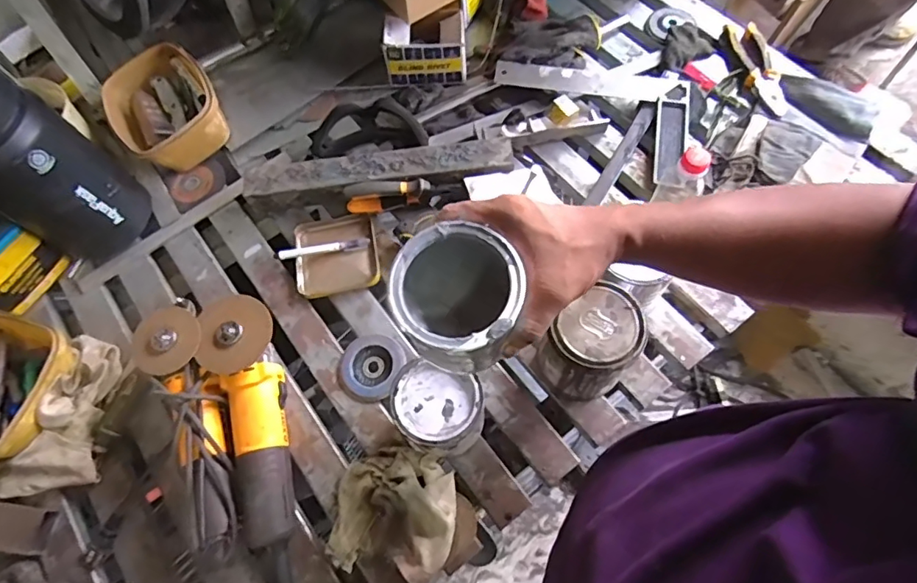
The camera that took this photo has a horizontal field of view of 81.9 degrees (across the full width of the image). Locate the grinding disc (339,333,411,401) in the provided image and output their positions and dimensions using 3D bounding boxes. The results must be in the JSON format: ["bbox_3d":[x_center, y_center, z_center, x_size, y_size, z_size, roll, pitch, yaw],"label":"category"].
[{"bbox_3d":[-0.116,0.099,0.700,0.079,0.009,0.087,20,69,12],"label":"grinding disc"}]

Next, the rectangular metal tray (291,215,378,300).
[{"bbox_3d":[-0.179,-0.055,0.771,0.118,0.019,0.121,-10,66,0],"label":"rectangular metal tray"}]

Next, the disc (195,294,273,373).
[{"bbox_3d":[-0.270,0.050,0.640,0.080,0.008,0.090,2,85,-15],"label":"disc"}]

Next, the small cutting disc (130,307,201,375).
[{"bbox_3d":[-0.354,0.060,0.639,0.079,0.006,0.070,-37,87,-19],"label":"small cutting disc"}]

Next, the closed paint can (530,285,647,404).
[{"bbox_3d":[0.154,0.064,0.622,0.099,0.131,0.103,-2,66,4],"label":"closed paint can"}]

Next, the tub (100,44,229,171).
[{"bbox_3d":[-0.459,-0.283,0.831,0.158,0.071,0.165,-35,68,-11],"label":"tub"}]

